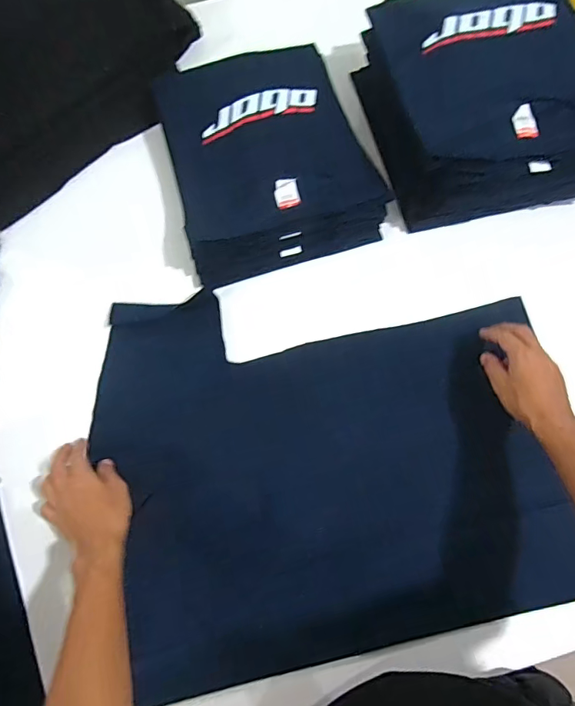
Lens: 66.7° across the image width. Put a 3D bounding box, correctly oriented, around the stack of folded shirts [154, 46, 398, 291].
[{"bbox_3d":[-0.042,-0.324,0.704,0.307,0.086,0.374,-18,72,-4],"label":"stack of folded shirts"}]

